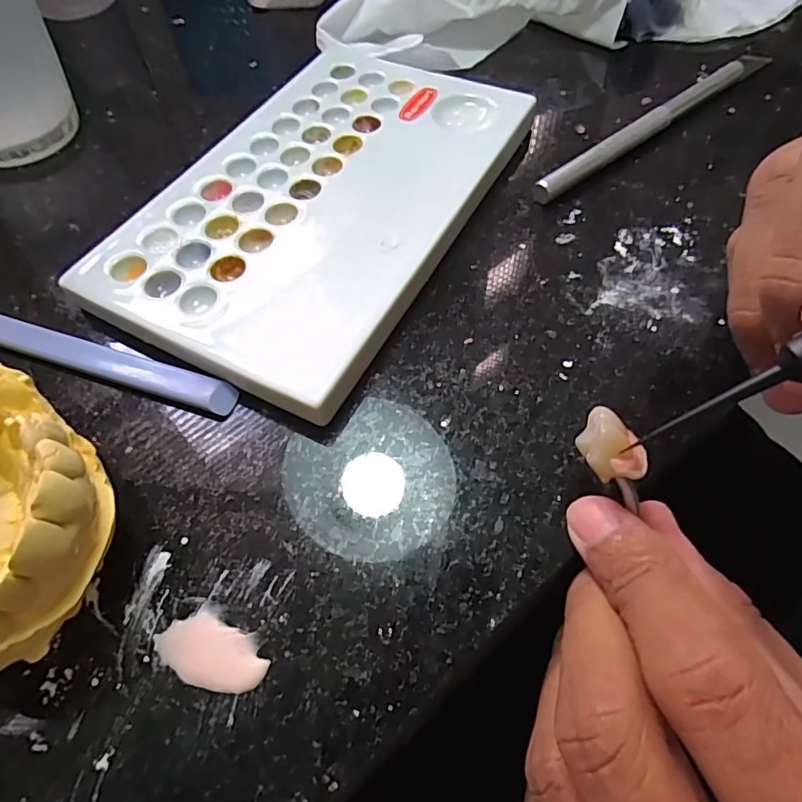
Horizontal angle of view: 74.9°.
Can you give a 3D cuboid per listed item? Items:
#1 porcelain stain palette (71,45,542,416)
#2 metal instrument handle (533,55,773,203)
[{"bbox_3d":[-0.032,-0.074,0.181,0.110,0.011,0.152,25,64,15],"label":"porcelain stain palette"},{"bbox_3d":[0.100,-0.109,0.201,0.138,0.008,0.007,-36,64,-18],"label":"metal instrument handle"}]

